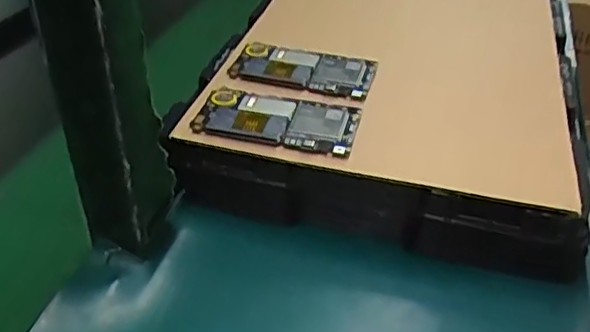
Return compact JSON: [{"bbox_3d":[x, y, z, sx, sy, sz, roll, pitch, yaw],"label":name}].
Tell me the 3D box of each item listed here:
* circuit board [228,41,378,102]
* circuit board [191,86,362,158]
[{"bbox_3d":[0.006,-0.085,0.543,0.120,0.009,0.066,12,46,16],"label":"circuit board"},{"bbox_3d":[-0.014,-0.037,0.486,0.123,0.010,0.067,9,37,13],"label":"circuit board"}]

